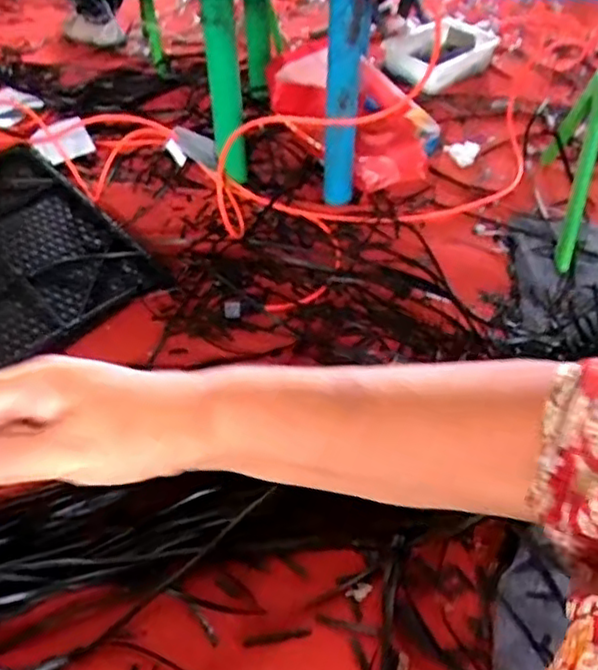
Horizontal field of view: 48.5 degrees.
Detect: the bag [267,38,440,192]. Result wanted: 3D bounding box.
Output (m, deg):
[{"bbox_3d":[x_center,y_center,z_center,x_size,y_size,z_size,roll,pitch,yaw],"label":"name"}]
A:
[{"bbox_3d":[0.097,-0.457,1.366,0.366,0.264,0.135,11,46,13],"label":"bag"}]

